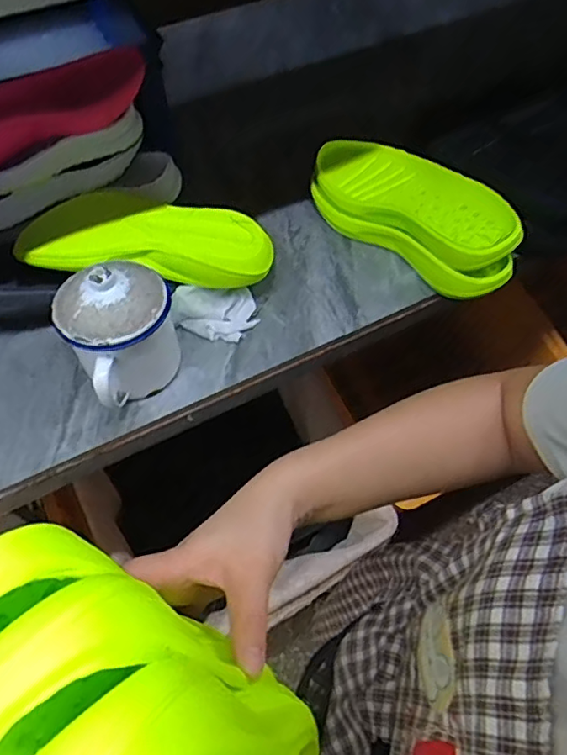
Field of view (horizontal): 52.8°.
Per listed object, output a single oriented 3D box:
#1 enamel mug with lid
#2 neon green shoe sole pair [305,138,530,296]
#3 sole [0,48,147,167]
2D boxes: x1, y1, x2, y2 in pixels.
[{"bbox_3d":[-0.155,-0.043,0.556,0.107,0.128,0.099,-31,60,-19],"label":"enamel mug with lid"},{"bbox_3d":[0.146,-0.200,0.671,0.088,0.089,0.274,-38,62,-23],"label":"neon green shoe sole pair"},{"bbox_3d":[-0.261,-0.280,0.596,0.234,0.078,0.033,-21,57,-14],"label":"sole"}]

